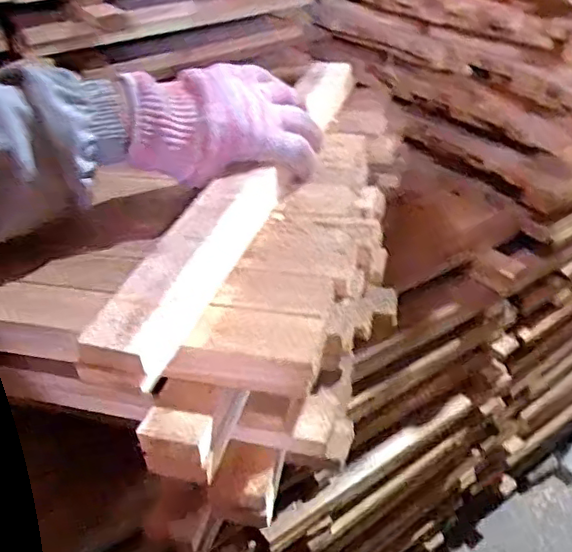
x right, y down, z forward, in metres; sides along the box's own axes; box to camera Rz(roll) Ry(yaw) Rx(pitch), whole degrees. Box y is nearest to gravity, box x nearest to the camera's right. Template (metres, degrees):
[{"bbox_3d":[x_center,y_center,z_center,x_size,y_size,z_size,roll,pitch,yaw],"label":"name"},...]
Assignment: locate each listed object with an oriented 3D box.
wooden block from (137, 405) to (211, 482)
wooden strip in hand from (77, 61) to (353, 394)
[{"bbox_3d":[-0.066,0.101,0.367,0.042,0.027,0.029,8,37,12],"label":"wooden block"},{"bbox_3d":[-0.022,-0.082,0.500,0.044,0.037,0.467,11,39,16],"label":"wooden strip in hand"}]

